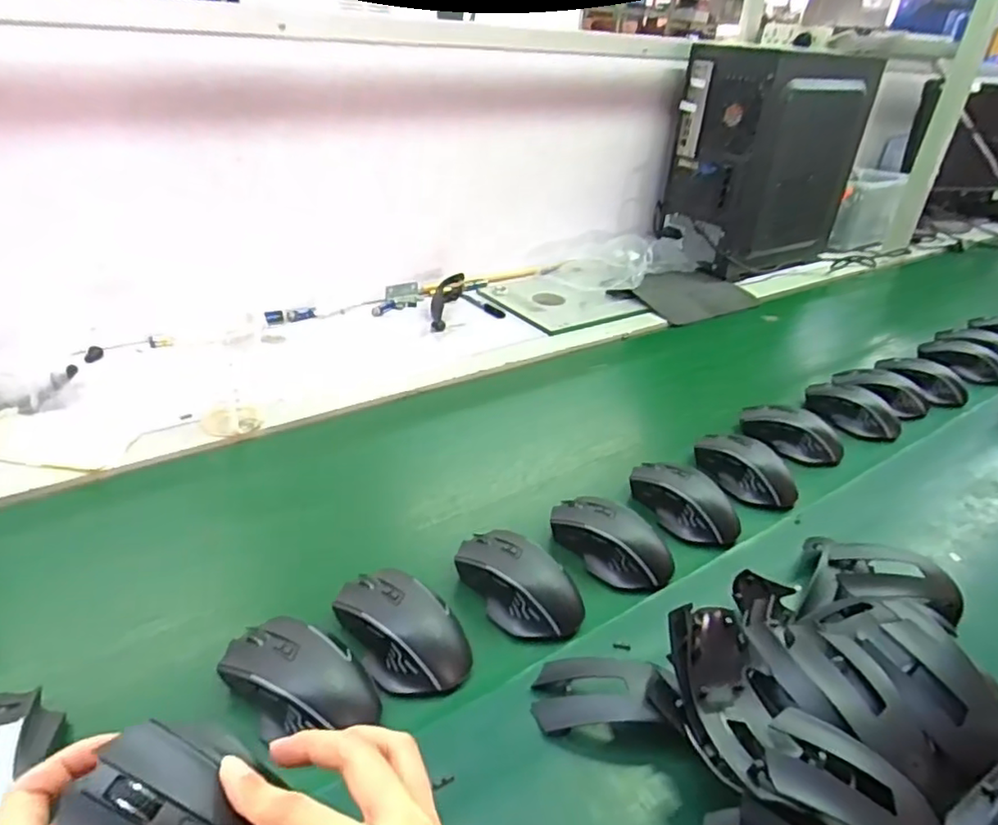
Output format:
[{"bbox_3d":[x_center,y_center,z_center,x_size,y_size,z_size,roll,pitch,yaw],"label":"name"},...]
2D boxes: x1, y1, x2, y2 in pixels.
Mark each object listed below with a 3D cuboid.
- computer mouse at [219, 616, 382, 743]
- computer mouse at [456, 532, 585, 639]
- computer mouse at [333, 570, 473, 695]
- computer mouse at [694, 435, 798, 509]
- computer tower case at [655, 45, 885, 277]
[{"bbox_3d":[-0.137,0.179,0.435,0.101,0.038,0.065,27,37,31],"label":"computer mouse"},{"bbox_3d":[0.013,0.138,0.525,0.070,0.037,0.110,-21,40,-36],"label":"computer mouse"},{"bbox_3d":[-0.073,0.158,0.478,0.068,0.036,0.111,-23,41,-38],"label":"computer mouse"},{"bbox_3d":[0.269,0.056,0.693,0.057,0.041,0.109,-16,37,-31],"label":"computer mouse"},{"bbox_3d":[0.521,-0.499,1.259,0.340,0.353,0.219,-21,40,-36],"label":"computer tower case"}]

